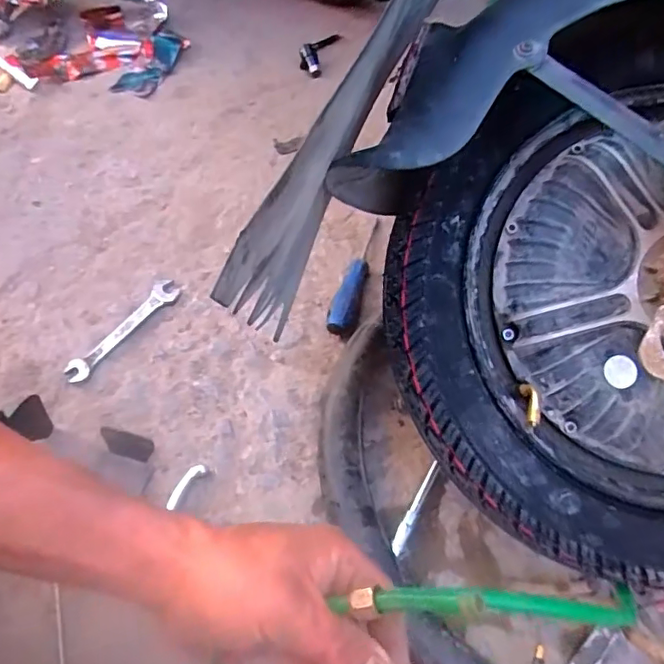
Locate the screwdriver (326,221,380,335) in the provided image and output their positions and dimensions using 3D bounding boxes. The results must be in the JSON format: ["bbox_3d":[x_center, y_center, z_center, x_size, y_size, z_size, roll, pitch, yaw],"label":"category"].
[{"bbox_3d":[0.031,-0.073,0.635,0.025,0.036,0.170,12,59,10],"label":"screwdriver"}]

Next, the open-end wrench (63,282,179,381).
[{"bbox_3d":[-0.232,-0.002,0.621,0.031,0.011,0.151,30,63,20],"label":"open-end wrench"}]

